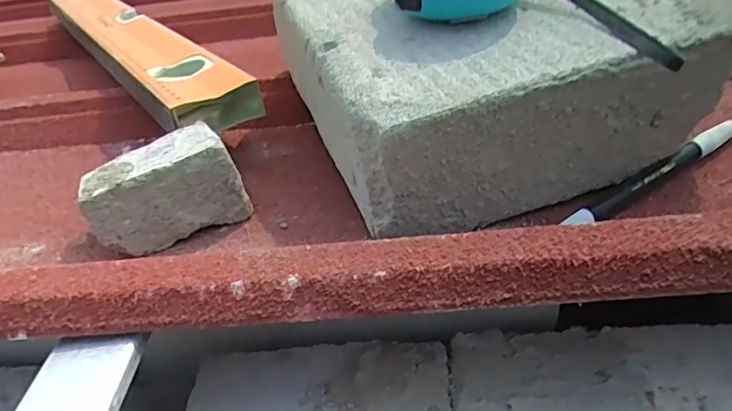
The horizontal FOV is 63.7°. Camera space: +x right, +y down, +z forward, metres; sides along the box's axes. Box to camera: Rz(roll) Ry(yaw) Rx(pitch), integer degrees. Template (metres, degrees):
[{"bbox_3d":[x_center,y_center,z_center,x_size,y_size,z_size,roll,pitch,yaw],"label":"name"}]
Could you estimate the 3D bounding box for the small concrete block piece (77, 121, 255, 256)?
[{"bbox_3d":[-0.110,-0.013,0.318,0.080,0.046,0.049,-17,36,-24],"label":"small concrete block piece"}]

